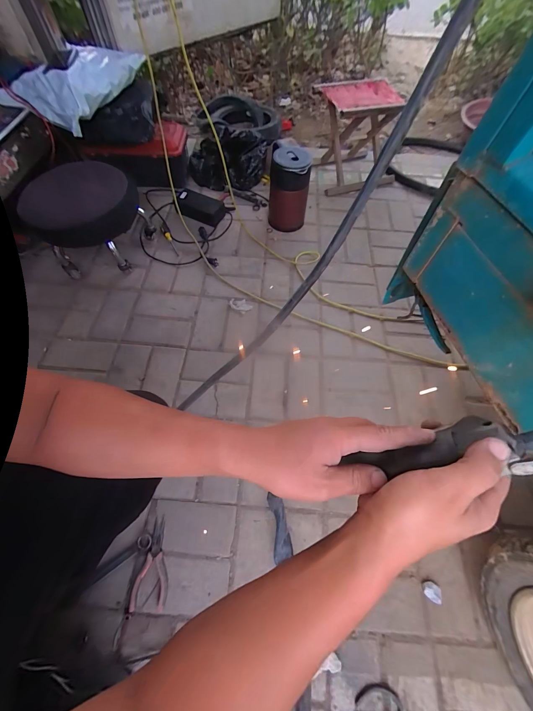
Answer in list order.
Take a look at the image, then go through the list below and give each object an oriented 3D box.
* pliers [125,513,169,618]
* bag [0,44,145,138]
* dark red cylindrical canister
[{"bbox_3d":[-0.226,0.439,0.576,0.070,0.014,0.164,11,61,3],"label":"pliers"},{"bbox_3d":[-0.614,-0.870,0.893,0.298,0.100,0.371,20,62,8],"label":"bag"},{"bbox_3d":[0.079,-0.603,1.022,0.137,0.236,0.124,4,61,-1],"label":"dark red cylindrical canister"}]

